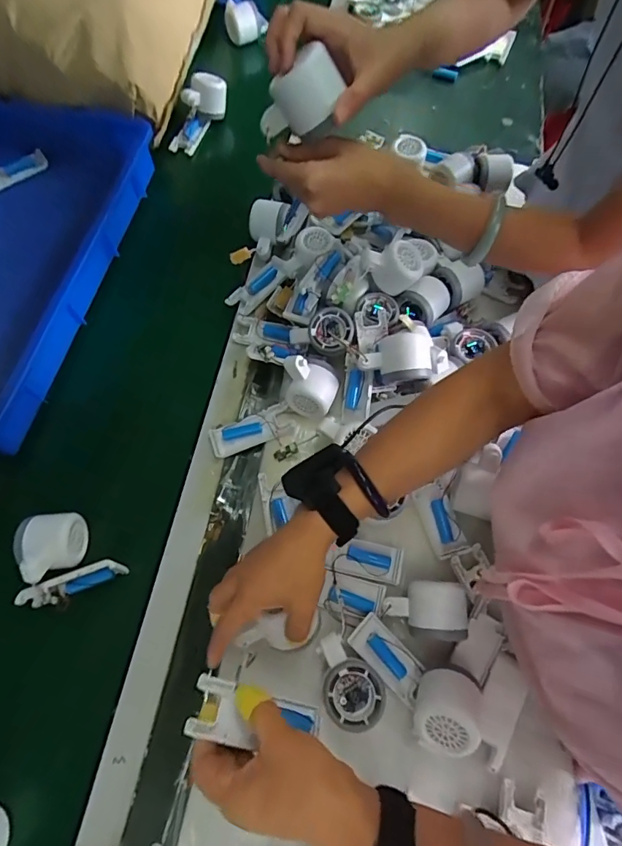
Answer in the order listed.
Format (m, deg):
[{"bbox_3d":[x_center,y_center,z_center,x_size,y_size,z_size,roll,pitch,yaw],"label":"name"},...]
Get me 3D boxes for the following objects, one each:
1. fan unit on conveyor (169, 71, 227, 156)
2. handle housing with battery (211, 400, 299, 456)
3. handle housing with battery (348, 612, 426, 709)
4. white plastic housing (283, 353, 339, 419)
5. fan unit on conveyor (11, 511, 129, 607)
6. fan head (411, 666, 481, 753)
[{"bbox_3d":[-0.199,-0.535,0.764,0.051,0.064,0.138,30,93,11],"label":"fan unit on conveyor"},{"bbox_3d":[-0.075,0.010,0.560,0.103,0.031,0.041,-18,69,-8],"label":"handle housing with battery"},{"bbox_3d":[0.081,0.243,0.452,0.087,0.023,0.039,41,72,15],"label":"handle housing with battery"},{"bbox_3d":[0.001,-0.047,0.536,0.064,0.063,0.059,0,67,-1],"label":"white plastic housing"},{"bbox_3d":[-0.271,0.140,0.477,0.105,0.057,0.091,-19,69,-9],"label":"fan unit on conveyor"},{"bbox_3d":[0.124,0.268,0.411,0.057,0.061,0.067,19,68,7],"label":"fan head"}]

